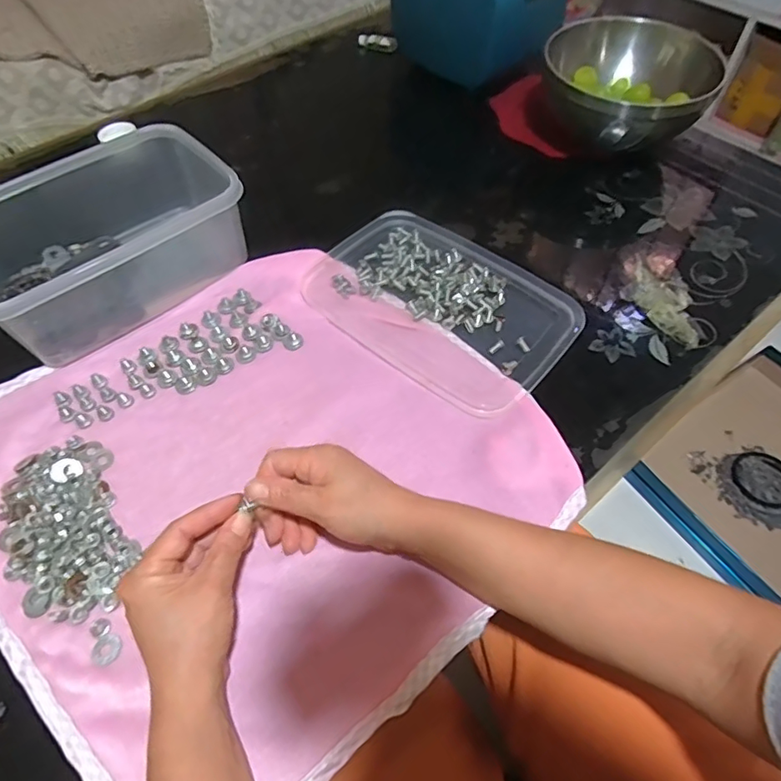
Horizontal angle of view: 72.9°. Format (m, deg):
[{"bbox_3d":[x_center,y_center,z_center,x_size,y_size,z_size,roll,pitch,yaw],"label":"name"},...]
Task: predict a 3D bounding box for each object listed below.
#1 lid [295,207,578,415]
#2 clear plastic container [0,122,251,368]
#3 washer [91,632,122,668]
[{"bbox_3d":[0.045,-0.086,0.514,0.247,0.021,0.161,35,63,21],"label":"lid"},{"bbox_3d":[-0.282,-0.149,0.514,0.245,0.090,0.173,-37,63,-21],"label":"clear plastic container"},{"bbox_3d":[-0.189,0.172,0.351,0.018,0.004,0.020,20,59,14],"label":"washer"}]

